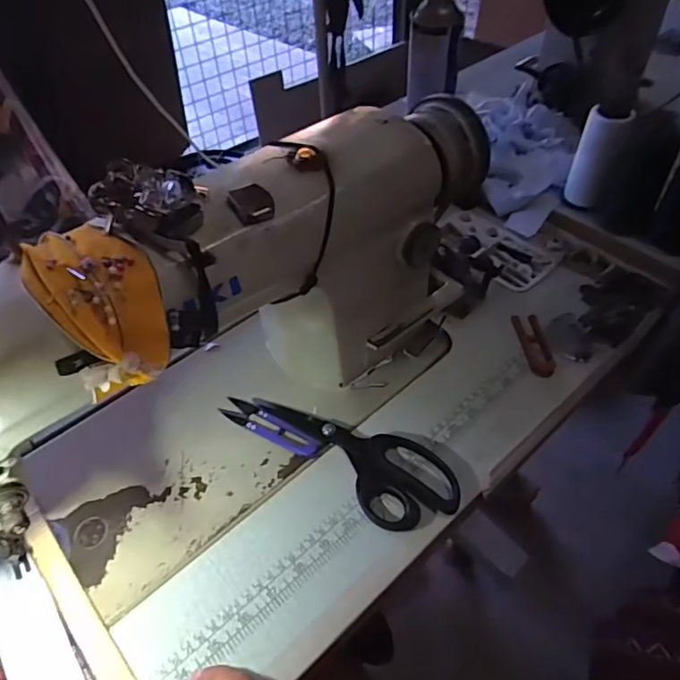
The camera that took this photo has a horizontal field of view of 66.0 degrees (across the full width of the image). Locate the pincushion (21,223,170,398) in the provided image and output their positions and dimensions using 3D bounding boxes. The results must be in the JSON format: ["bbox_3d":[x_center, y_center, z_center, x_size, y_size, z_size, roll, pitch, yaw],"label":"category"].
[{"bbox_3d":[-0.136,-0.022,0.305,0.059,0.059,0.088,-30,54,-21],"label":"pincushion"}]

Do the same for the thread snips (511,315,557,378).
[{"bbox_3d":[0.194,0.004,0.520,0.025,0.010,0.079,-4,49,0],"label":"thread snips"}]

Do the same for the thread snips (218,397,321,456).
[{"bbox_3d":[-0.062,0.077,0.468,0.098,0.004,0.023,22,54,21],"label":"thread snips"}]

